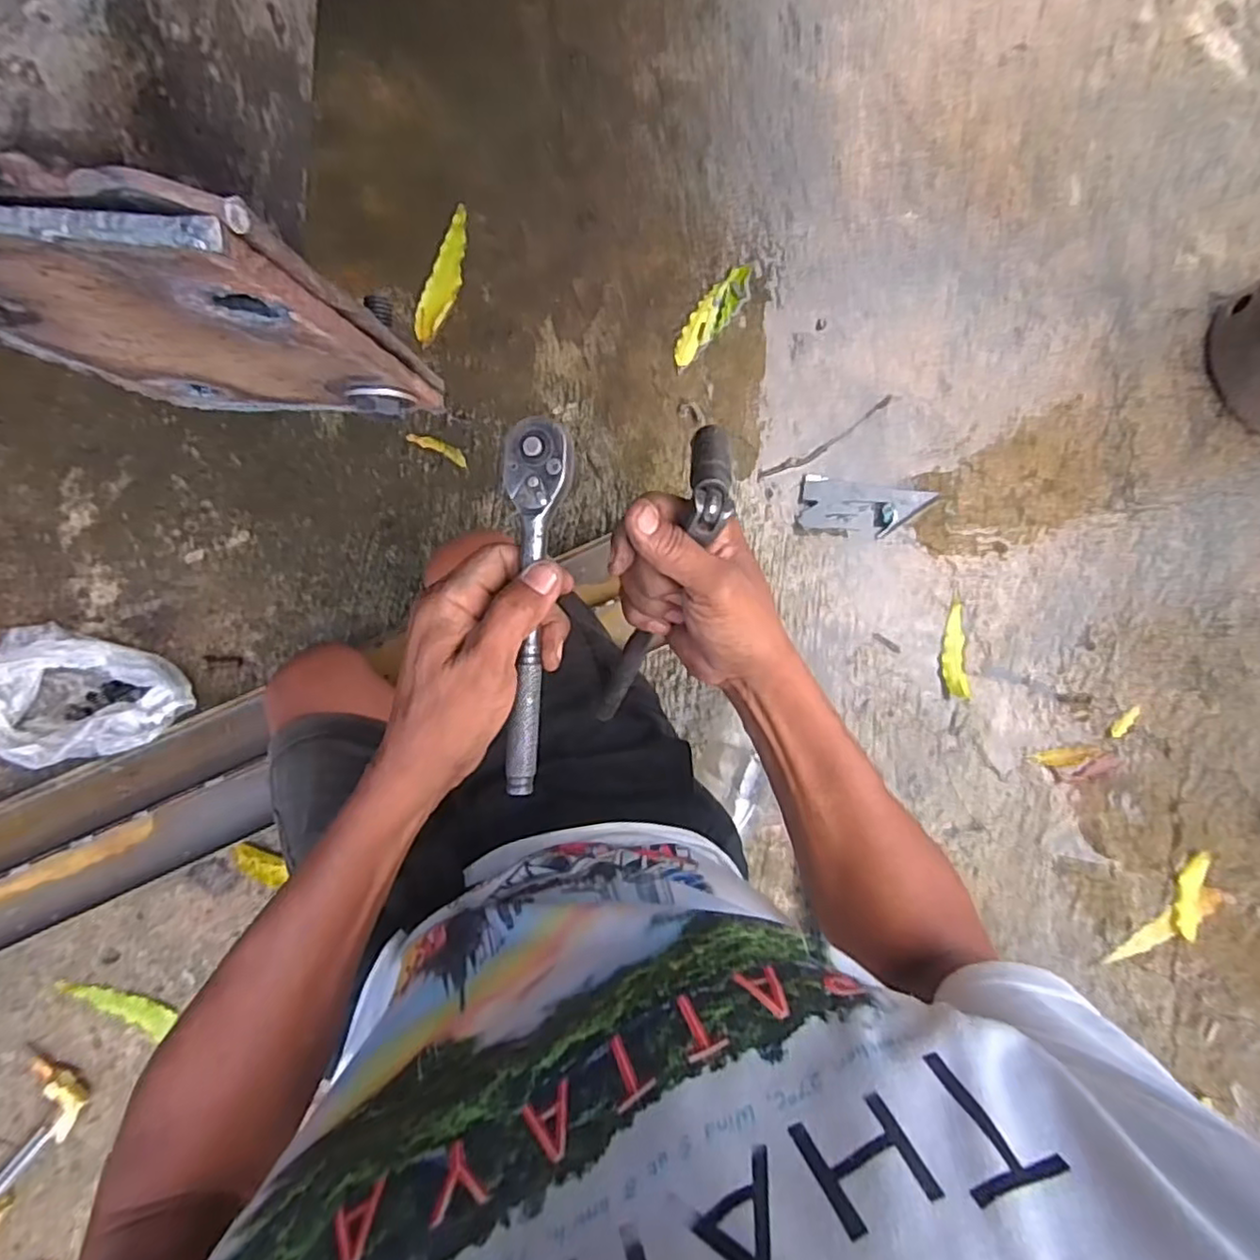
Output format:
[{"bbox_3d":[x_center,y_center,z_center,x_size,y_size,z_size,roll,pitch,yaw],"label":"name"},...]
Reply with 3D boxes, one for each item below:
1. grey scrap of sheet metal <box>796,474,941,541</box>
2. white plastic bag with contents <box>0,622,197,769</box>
[{"bbox_3d":[0.317,-0.164,0.882,0.174,0.021,0.079,6,84,-5],"label":"grey scrap of sheet metal"},{"bbox_3d":[-0.608,0.070,0.736,0.218,0.047,0.156,-2,84,-5],"label":"white plastic bag with contents"}]

